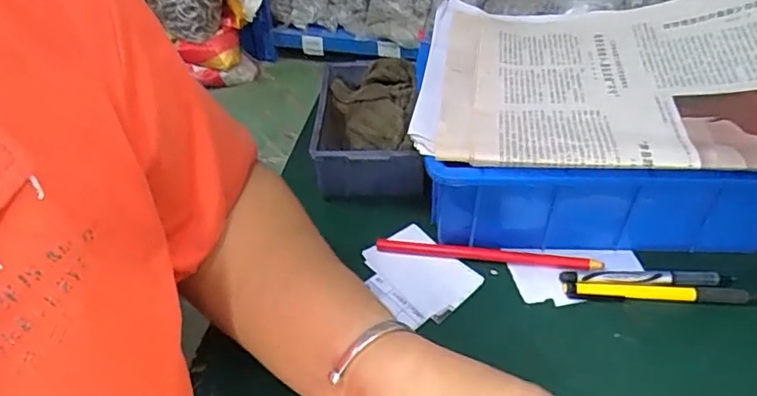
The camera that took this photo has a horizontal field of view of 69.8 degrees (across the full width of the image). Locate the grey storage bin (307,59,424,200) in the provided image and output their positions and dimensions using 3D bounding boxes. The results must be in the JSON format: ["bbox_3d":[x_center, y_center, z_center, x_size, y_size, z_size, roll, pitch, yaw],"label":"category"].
[{"bbox_3d":[-0.009,-0.074,0.501,0.089,0.059,0.163,-1,43,1],"label":"grey storage bin"}]

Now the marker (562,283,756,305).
[{"bbox_3d":[0.200,0.067,0.383,0.132,0.009,0.011,3,43,5],"label":"marker"}]

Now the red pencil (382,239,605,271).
[{"bbox_3d":[0.082,0.044,0.416,0.167,0.008,0.010,6,44,8],"label":"red pencil"}]

